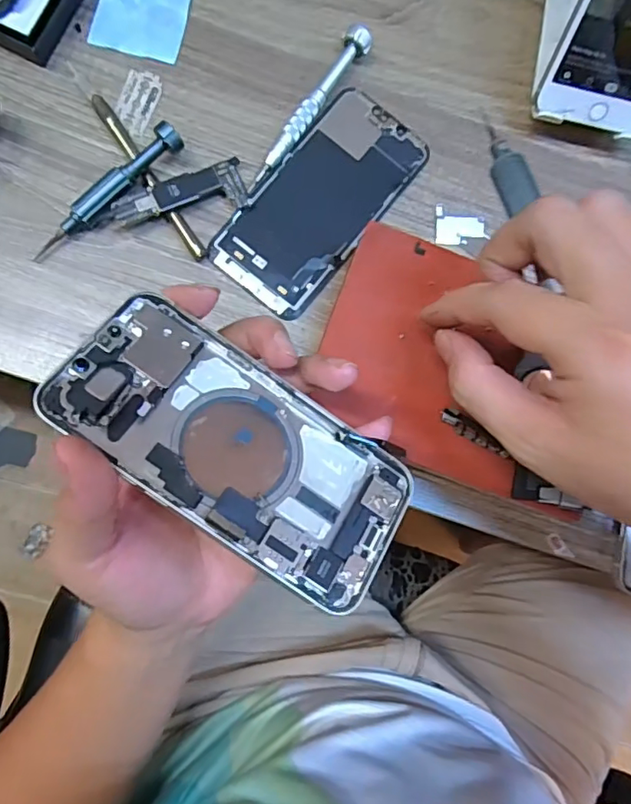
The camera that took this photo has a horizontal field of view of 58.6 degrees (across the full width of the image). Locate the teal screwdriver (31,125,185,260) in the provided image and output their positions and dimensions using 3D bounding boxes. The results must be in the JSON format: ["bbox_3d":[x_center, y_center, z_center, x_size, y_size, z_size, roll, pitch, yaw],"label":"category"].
[{"bbox_3d":[-0.118,-0.118,0.316,0.104,0.023,0.011,-40,89,-7],"label":"teal screwdriver"}]

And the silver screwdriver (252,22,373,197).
[{"bbox_3d":[-0.002,-0.174,0.336,0.016,0.018,0.115,32,83,-1],"label":"silver screwdriver"}]

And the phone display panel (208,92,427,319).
[{"bbox_3d":[0.003,-0.122,0.340,0.067,0.004,0.143,39,82,-2],"label":"phone display panel"}]

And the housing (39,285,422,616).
[{"bbox_3d":[-0.031,0.018,0.229,0.146,0.007,0.069,36,60,-4],"label":"housing"}]

